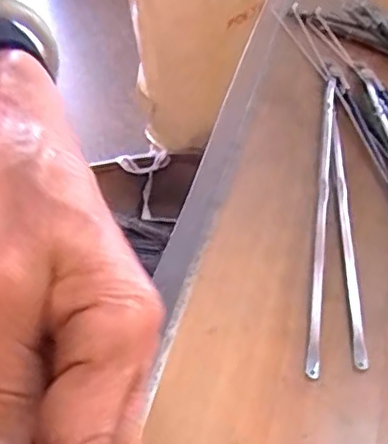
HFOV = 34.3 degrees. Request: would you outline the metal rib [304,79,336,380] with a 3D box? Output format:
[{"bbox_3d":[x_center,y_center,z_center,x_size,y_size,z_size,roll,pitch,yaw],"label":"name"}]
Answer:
[{"bbox_3d":[0.059,-0.009,0.288,0.005,0.011,0.171,7,49,8],"label":"metal rib"}]

